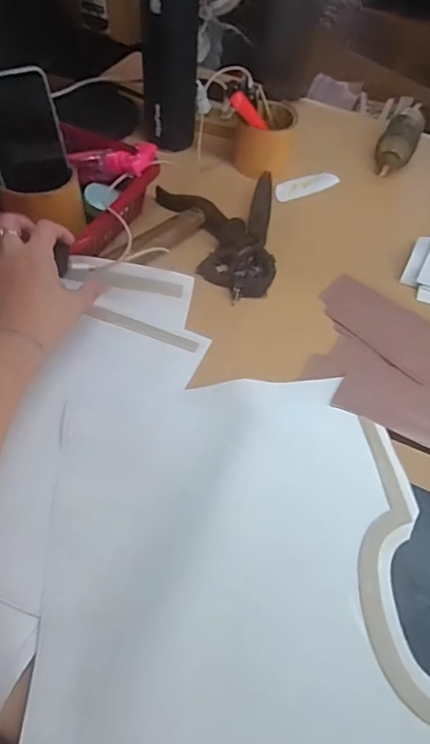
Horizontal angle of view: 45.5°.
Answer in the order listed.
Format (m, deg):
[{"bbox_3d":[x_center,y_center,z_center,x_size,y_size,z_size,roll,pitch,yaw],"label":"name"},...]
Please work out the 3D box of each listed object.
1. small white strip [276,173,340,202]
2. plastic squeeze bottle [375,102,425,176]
[{"bbox_3d":[0.128,-0.262,0.724,0.098,0.008,0.031,-24,60,-19],"label":"small white strip"},{"bbox_3d":[0.277,-0.347,0.763,0.053,0.045,0.157,23,57,12],"label":"plastic squeeze bottle"}]

